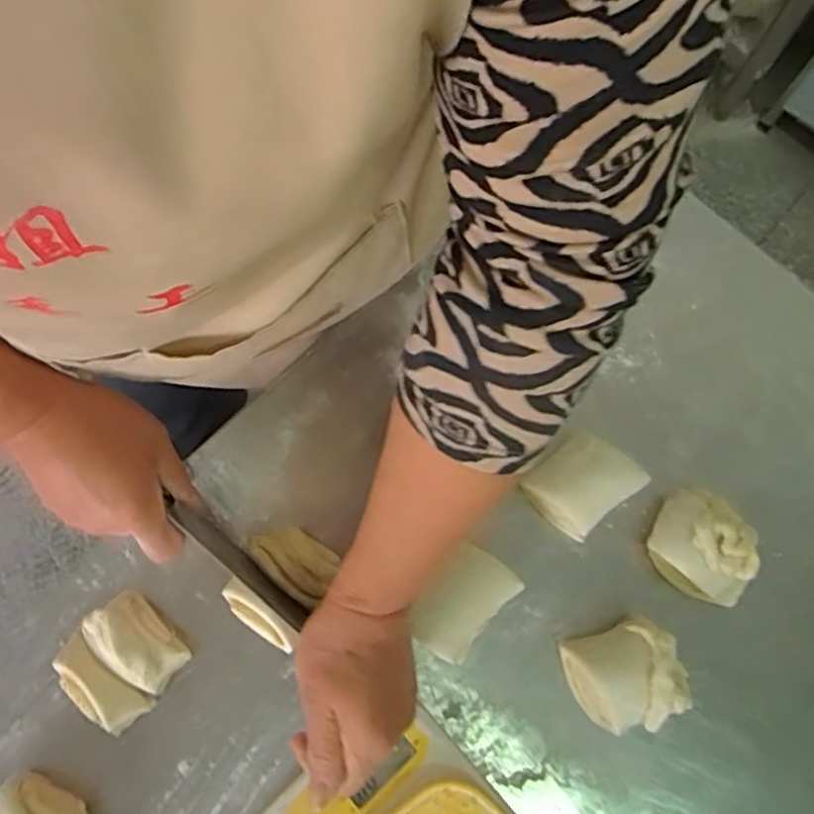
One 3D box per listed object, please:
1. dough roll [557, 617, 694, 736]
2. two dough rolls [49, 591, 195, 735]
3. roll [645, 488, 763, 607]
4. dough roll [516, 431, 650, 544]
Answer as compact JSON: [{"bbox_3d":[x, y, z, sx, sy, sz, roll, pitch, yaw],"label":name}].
[{"bbox_3d":[0.149,0.185,0.460,0.066,0.050,0.064,-18,76,-6],"label":"dough roll"},{"bbox_3d":[-0.195,0.171,0.451,0.068,0.046,0.069,39,78,9],"label":"two dough rolls"},{"bbox_3d":[0.216,0.103,0.483,0.058,0.049,0.078,-44,80,-11],"label":"roll"},{"bbox_3d":[0.129,0.056,0.503,0.070,0.043,0.063,-42,80,-11],"label":"dough roll"}]

